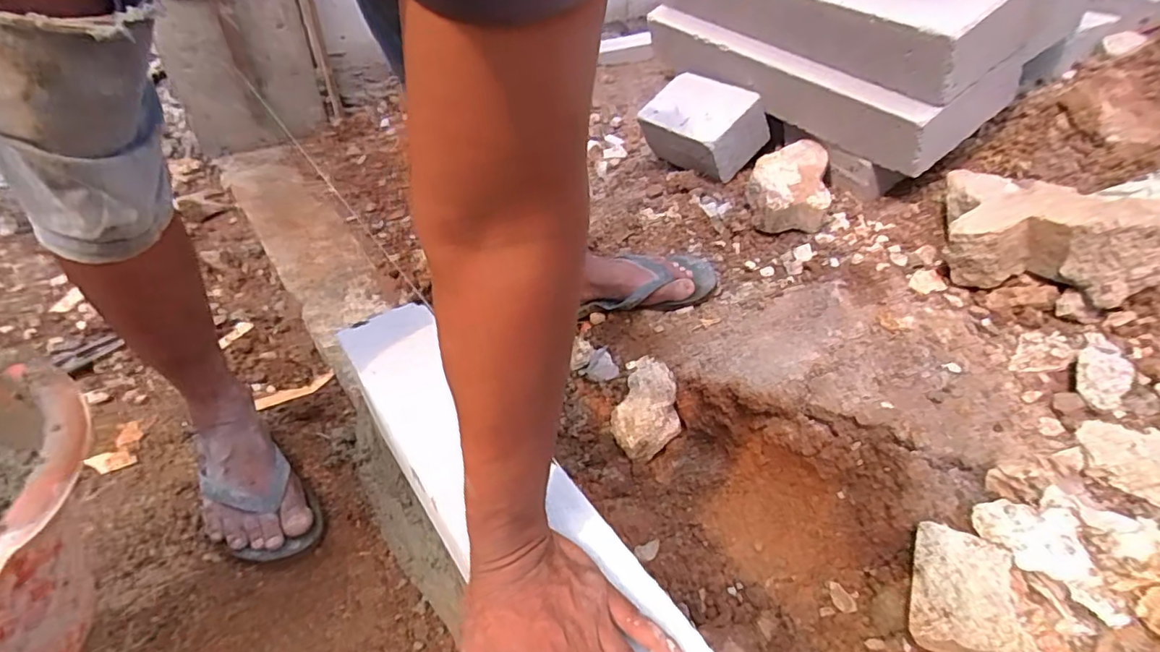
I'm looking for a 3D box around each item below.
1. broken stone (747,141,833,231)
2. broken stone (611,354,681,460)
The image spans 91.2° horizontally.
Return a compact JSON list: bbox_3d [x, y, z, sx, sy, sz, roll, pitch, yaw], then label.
[{"bbox_3d":[0.339,-0.219,0.935,0.123,0.101,0.184,10,41,11],"label":"broken stone"},{"bbox_3d":[0.088,0.099,0.758,0.085,0.085,0.147,3,40,3],"label":"broken stone"}]

